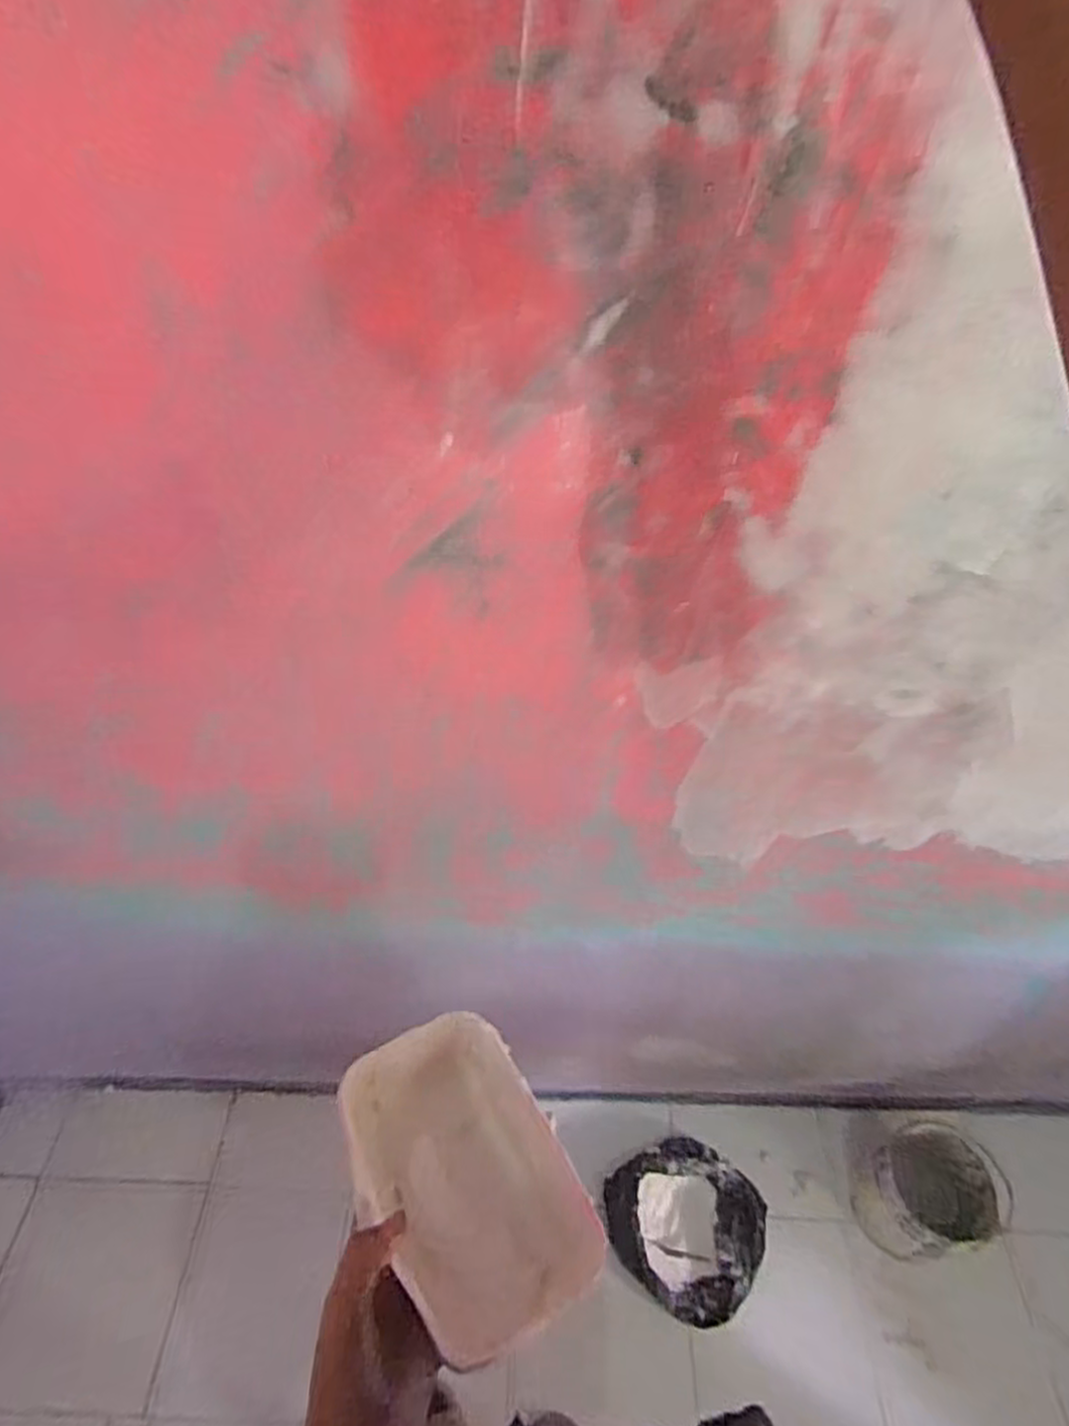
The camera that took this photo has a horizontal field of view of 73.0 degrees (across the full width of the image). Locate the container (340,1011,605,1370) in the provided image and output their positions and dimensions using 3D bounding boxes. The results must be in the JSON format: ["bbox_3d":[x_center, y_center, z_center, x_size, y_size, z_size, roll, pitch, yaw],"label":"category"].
[{"bbox_3d":[-0.050,0.310,0.491,0.122,0.066,0.180,-23,51,-23],"label":"container"}]

